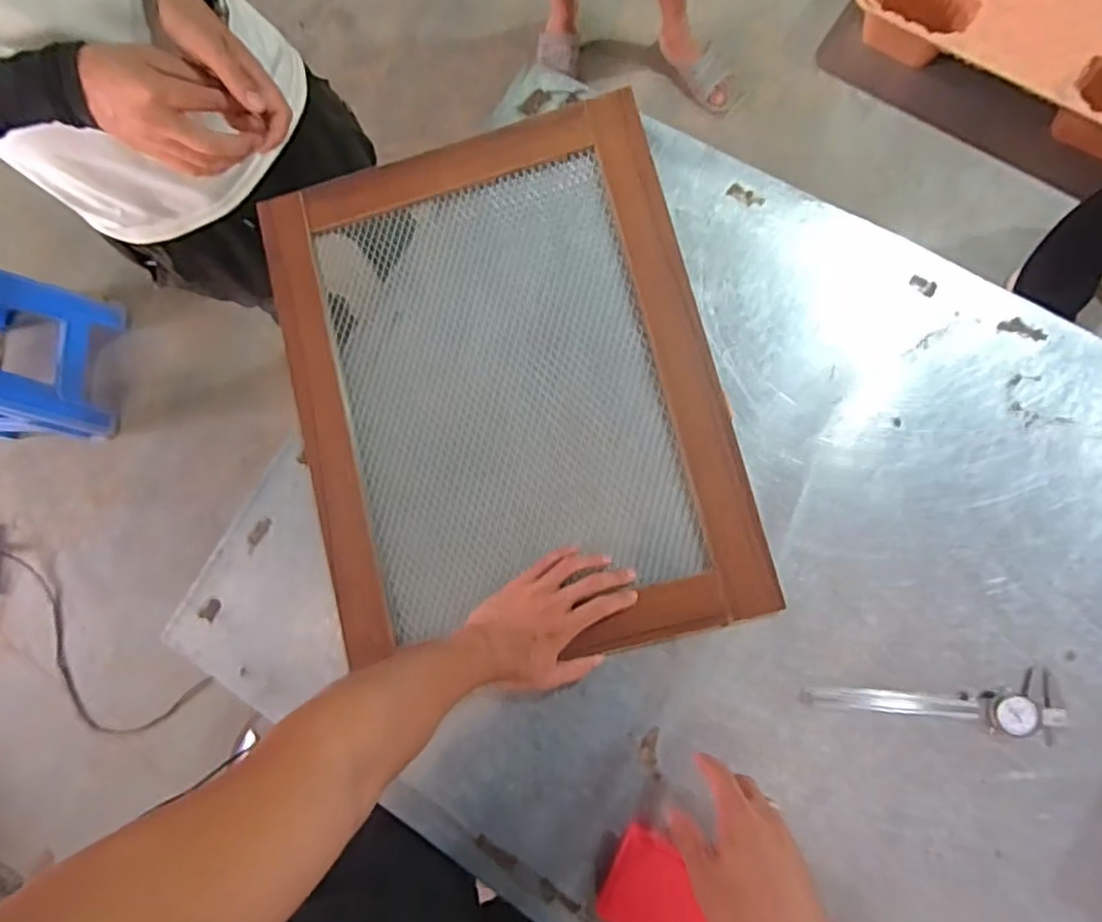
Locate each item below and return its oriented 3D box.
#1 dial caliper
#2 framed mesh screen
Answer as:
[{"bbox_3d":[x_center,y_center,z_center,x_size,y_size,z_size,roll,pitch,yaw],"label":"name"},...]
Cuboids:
[{"bbox_3d":[0.368,0.236,0.620,0.232,0.016,0.058,-1,84,7],"label":"dial caliper"},{"bbox_3d":[-0.057,-0.076,0.709,0.455,0.034,0.592,-15,82,6],"label":"framed mesh screen"}]

